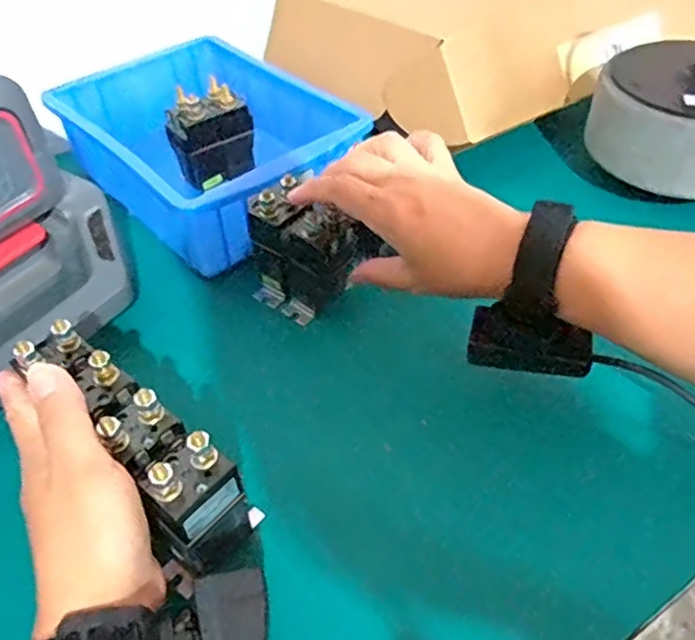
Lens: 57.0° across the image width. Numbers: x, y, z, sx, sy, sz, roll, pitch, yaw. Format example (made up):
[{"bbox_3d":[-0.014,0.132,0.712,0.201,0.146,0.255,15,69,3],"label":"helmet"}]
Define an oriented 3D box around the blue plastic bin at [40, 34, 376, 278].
[{"bbox_3d":[-0.116,-0.152,0.544,0.176,0.073,0.242,-36,53,-27],"label":"blue plastic bin"}]

